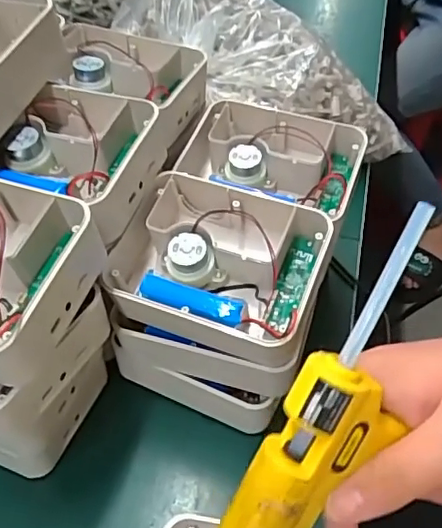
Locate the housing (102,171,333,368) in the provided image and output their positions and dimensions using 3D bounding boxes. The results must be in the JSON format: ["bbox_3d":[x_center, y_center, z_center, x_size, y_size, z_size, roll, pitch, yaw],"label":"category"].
[{"bbox_3d":[0.000,0.003,0.369,0.129,0.053,0.103,16,49,17],"label":"housing"}]

